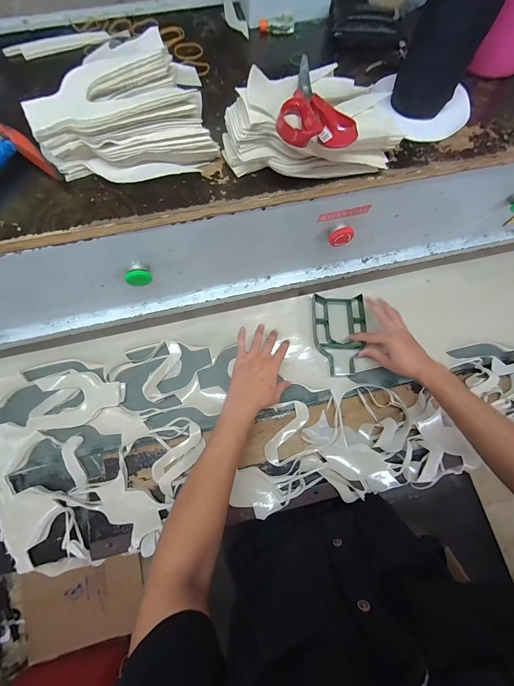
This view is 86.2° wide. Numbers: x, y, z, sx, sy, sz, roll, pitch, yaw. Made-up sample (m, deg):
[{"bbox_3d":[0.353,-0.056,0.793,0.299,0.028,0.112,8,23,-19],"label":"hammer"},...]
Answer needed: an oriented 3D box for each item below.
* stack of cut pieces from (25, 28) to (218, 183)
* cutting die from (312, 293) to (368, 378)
[{"bbox_3d":[-0.158,-0.277,0.334,0.201,0.065,0.152,-8,74,-2],"label":"stack of cut pieces"},{"bbox_3d":[0.179,-0.021,0.602,0.117,0.030,0.184,2,74,1],"label":"cutting die"}]

